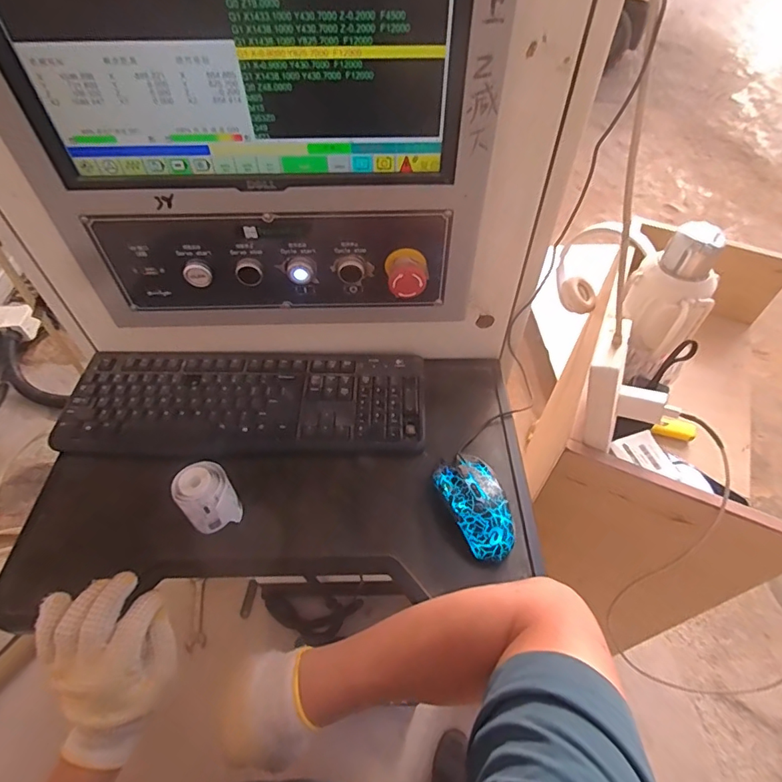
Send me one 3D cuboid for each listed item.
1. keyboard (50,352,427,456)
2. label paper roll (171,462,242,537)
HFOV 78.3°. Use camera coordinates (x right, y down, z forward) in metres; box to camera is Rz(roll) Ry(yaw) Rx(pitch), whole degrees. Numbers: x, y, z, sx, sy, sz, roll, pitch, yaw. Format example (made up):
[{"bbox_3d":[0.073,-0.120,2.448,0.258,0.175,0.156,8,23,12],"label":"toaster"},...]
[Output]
[{"bbox_3d":[-0.176,0.012,0.604,0.433,0.020,0.147,0,51,0],"label":"keyboard"},{"bbox_3d":[-0.190,0.110,0.498,0.050,0.058,0.048,0,51,0],"label":"label paper roll"}]

